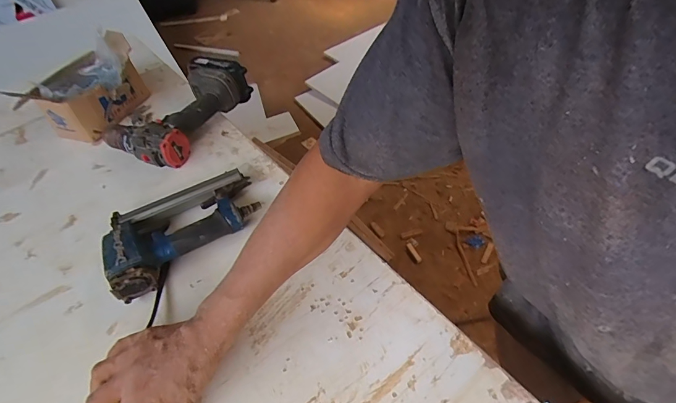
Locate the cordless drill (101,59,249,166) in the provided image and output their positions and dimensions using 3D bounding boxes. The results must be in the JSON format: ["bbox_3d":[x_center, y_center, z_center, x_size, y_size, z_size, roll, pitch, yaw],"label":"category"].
[{"bbox_3d":[-0.278,-0.162,0.687,0.144,0.072,0.236,17,52,21],"label":"cordless drill"}]

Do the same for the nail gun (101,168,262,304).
[{"bbox_3d":[-0.204,0.029,0.524,0.204,0.050,0.127,-29,51,-18],"label":"nail gun"}]

